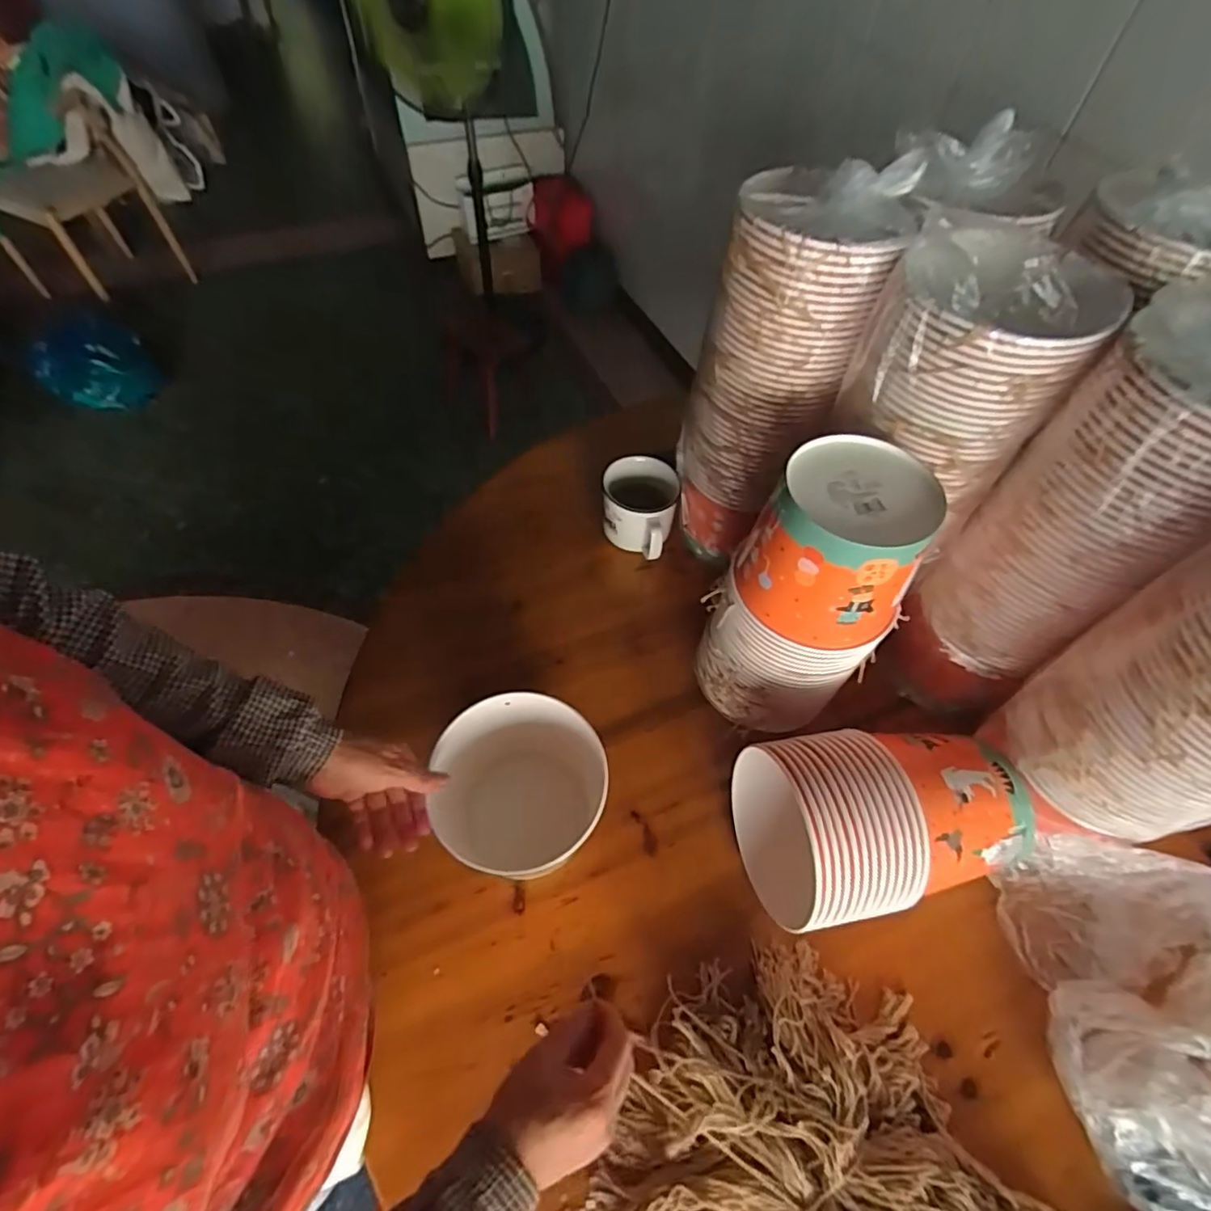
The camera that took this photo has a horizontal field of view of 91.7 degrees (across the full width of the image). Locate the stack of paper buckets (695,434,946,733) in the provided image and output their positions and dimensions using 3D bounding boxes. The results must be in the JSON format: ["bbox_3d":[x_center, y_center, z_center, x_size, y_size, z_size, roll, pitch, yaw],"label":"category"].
[{"bbox_3d":[0.202,0.001,0.620,0.159,0.331,0.157,35,61,20],"label":"stack of paper buckets"}]

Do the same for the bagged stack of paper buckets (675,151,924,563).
[{"bbox_3d":[0.177,-0.244,0.675,0.154,0.425,0.145,17,57,9],"label":"bagged stack of paper buckets"}]

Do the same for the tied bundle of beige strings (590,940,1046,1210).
[{"bbox_3d":[0.219,0.461,0.470,0.394,0.055,0.260,21,58,12],"label":"tied bundle of beige strings"}]

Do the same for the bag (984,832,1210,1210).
[{"bbox_3d":[0.490,0.354,0.517,0.199,0.102,0.283,-3,56,-4],"label":"bag"}]

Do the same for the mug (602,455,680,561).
[{"bbox_3d":[0.046,-0.133,0.840,0.100,0.098,0.126,9,56,4],"label":"mug"}]

